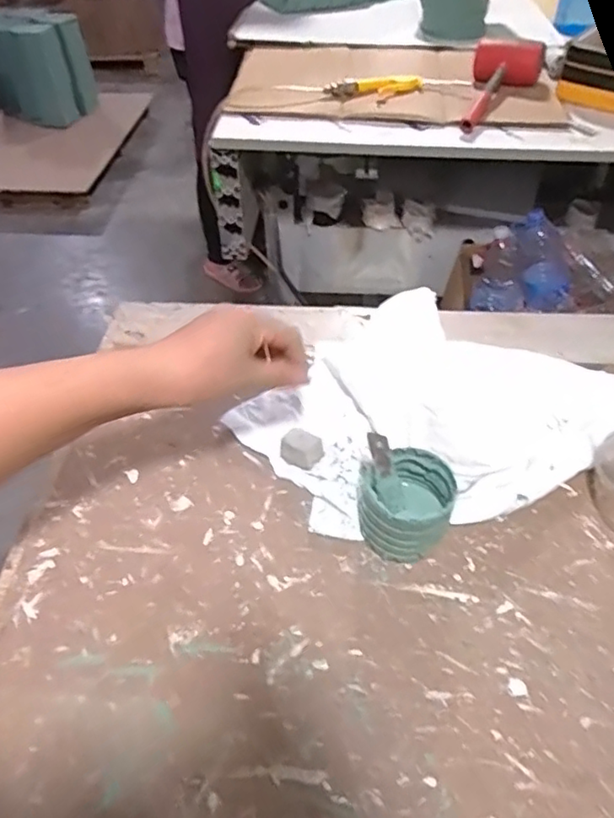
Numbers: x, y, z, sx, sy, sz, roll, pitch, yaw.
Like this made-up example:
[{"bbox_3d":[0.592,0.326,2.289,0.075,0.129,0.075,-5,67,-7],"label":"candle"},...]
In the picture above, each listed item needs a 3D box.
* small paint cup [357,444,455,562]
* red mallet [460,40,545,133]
[{"bbox_3d":[0.071,0.070,0.432,0.064,0.066,0.062,0,48,0],"label":"small paint cup"},{"bbox_3d":[0.334,-0.607,1.092,0.122,0.074,0.278,26,53,22],"label":"red mallet"}]

